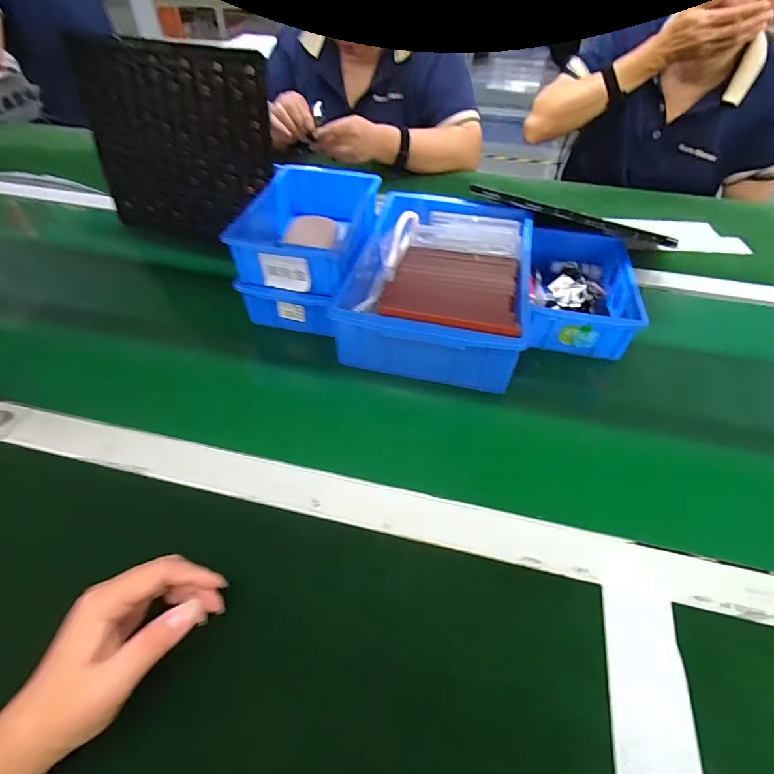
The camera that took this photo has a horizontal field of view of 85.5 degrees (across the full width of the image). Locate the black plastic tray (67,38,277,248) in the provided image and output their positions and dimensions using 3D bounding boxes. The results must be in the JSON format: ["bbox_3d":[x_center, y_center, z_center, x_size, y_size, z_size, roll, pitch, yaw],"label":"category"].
[{"bbox_3d":[-0.296,-0.334,0.603,0.282,0.251,0.025,13,42,9],"label":"black plastic tray"}]

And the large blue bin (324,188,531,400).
[{"bbox_3d":[0.073,-0.152,0.535,0.203,0.088,0.317,11,49,9],"label":"large blue bin"}]

